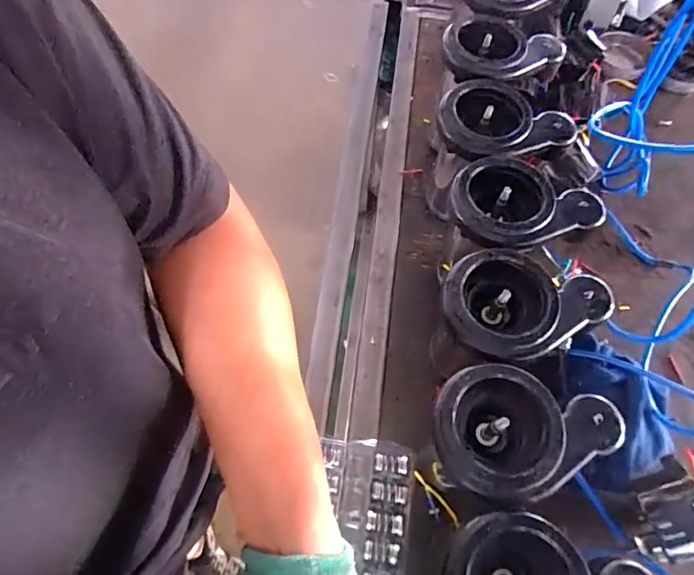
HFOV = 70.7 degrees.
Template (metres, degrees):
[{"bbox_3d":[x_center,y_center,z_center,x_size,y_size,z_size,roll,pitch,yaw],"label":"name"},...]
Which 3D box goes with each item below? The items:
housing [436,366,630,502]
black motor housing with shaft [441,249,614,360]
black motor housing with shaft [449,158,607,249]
[{"bbox_3d":[0.166,0.141,0.459,0.166,0.070,0.115,6,60,4],"label":"housing"},{"bbox_3d":[0.183,0.028,0.514,0.164,0.057,0.114,14,61,9],"label":"black motor housing with shaft"},{"bbox_3d":[0.205,-0.097,0.581,0.164,0.058,0.121,-15,61,-8],"label":"black motor housing with shaft"}]

